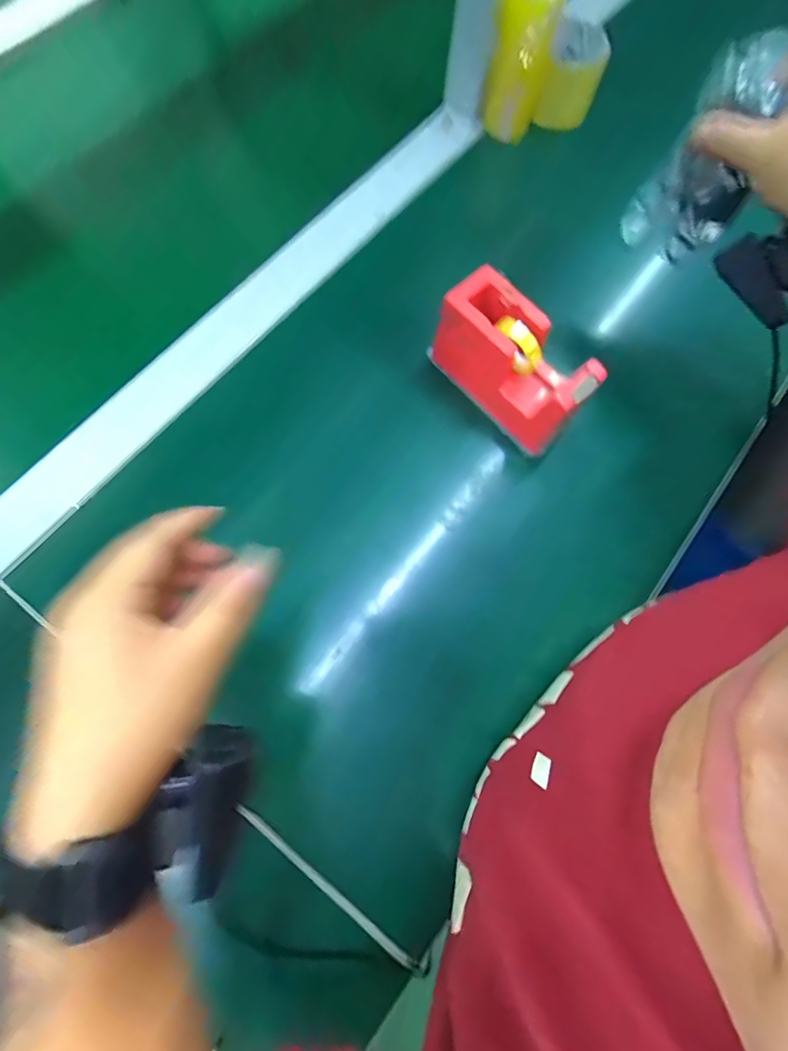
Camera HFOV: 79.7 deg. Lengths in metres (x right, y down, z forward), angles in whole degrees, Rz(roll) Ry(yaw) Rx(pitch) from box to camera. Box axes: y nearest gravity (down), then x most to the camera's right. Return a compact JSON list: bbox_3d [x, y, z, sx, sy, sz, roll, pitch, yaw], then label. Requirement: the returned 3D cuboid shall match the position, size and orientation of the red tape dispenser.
[{"bbox_3d":[0.095,-0.130,0.382,0.050,0.075,0.129,-41,78,-11],"label":"red tape dispenser"}]

